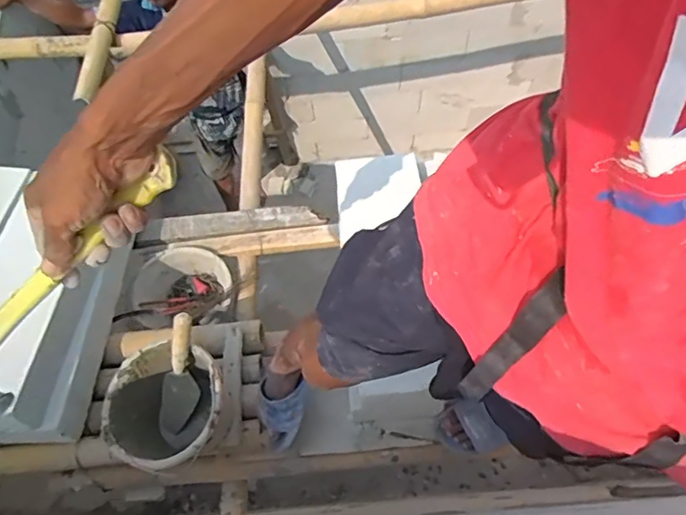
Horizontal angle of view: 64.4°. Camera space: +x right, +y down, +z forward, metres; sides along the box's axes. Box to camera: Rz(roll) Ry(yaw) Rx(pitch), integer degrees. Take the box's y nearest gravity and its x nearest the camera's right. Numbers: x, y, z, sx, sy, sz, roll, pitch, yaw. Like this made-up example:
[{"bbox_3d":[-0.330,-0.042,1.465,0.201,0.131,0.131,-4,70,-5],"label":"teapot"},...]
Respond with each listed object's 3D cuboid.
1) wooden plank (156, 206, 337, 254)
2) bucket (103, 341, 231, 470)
[{"bbox_3d":[-0.259,-0.076,1.501,0.470,0.053,0.127,-6,67,1],"label":"wooden plank"},{"bbox_3d":[-0.347,0.305,1.113,0.234,0.198,0.230,-1,68,3],"label":"bucket"}]

